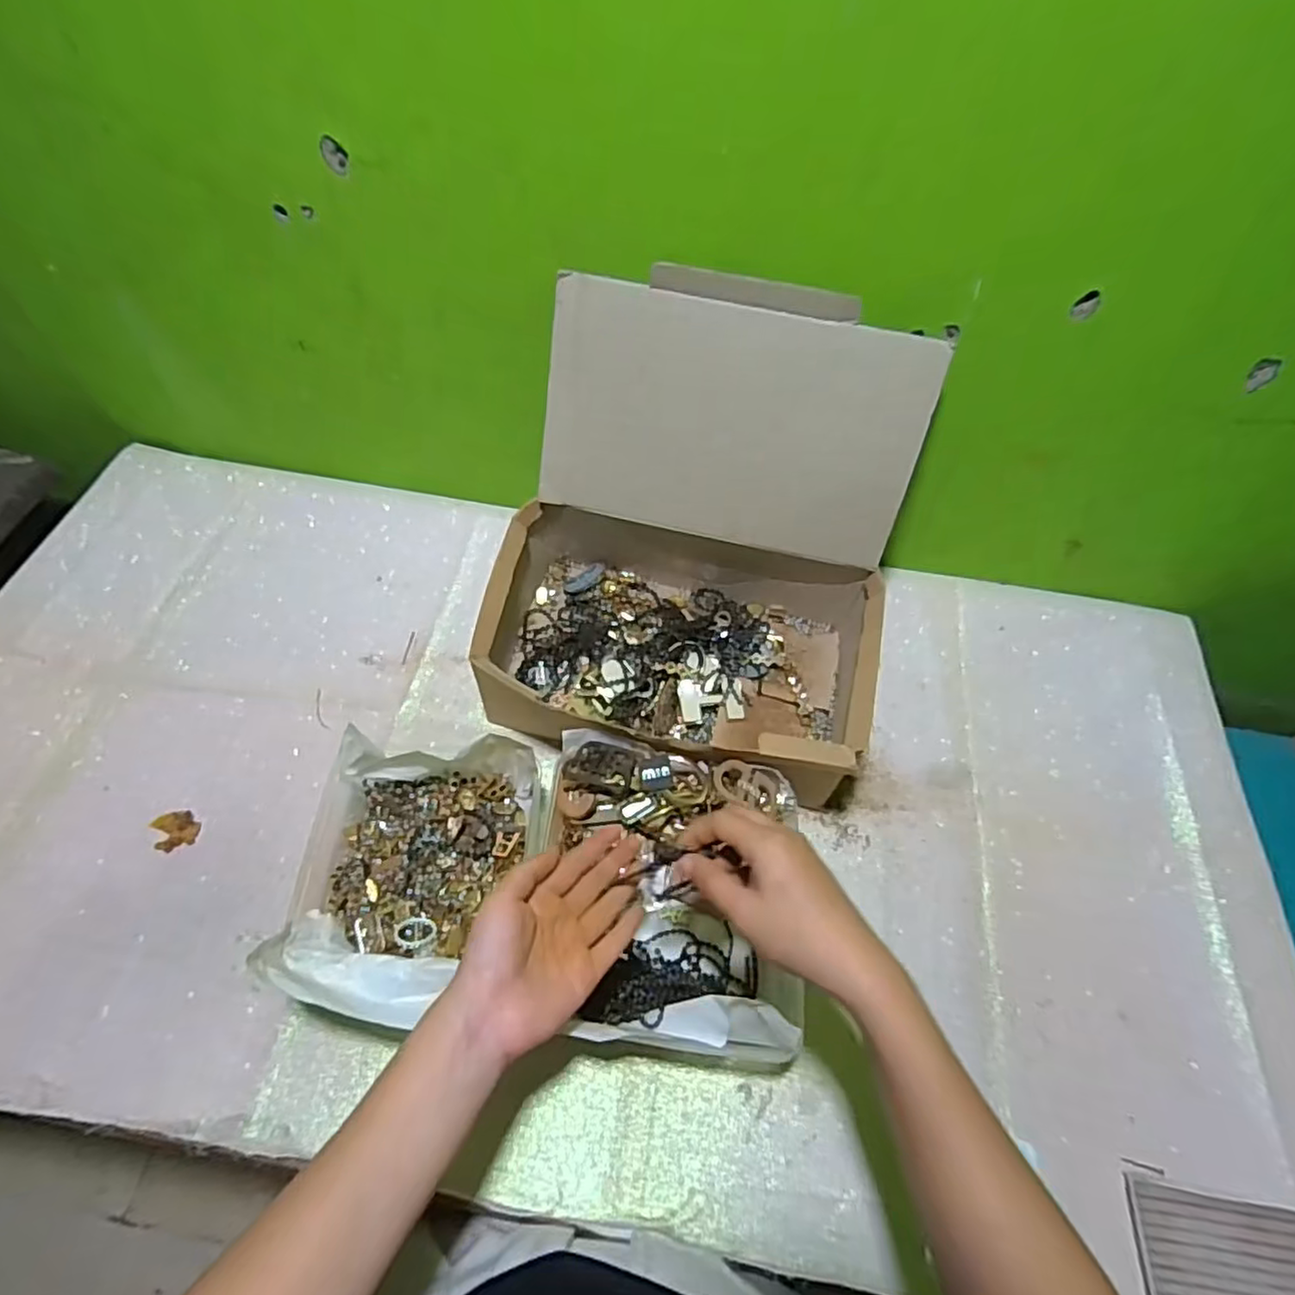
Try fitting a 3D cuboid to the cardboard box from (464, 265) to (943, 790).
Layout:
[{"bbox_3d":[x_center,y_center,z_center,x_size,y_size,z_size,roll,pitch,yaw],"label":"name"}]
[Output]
[{"bbox_3d":[0.038,-0.074,0.562,0.331,0.274,0.299,12,59,5],"label":"cardboard box"}]

